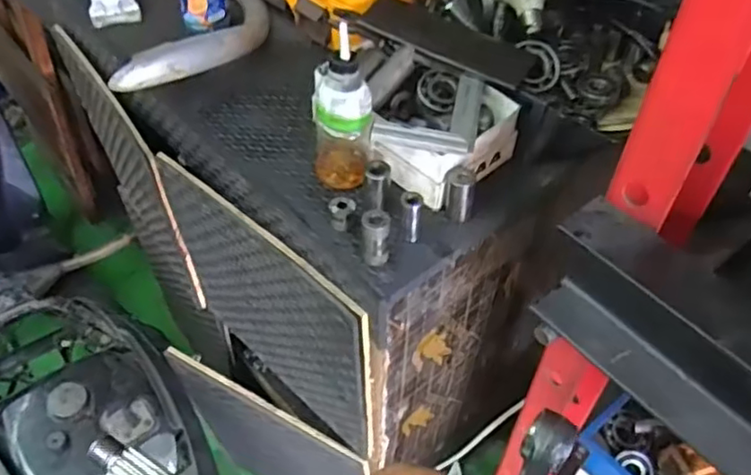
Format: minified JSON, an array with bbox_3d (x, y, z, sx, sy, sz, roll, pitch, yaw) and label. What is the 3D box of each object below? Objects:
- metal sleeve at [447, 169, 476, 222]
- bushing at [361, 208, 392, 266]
[{"bbox_3d":[0.091,-0.046,0.678,0.028,0.052,0.028,13,50,10],"label":"metal sleeve"},{"bbox_3d":[0.001,-0.001,0.629,0.027,0.057,0.026,0,49,0],"label":"bushing"}]

